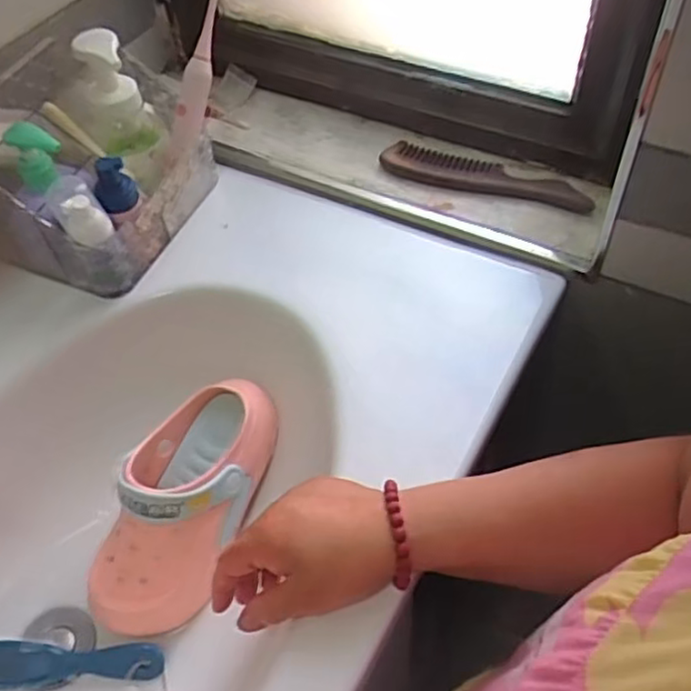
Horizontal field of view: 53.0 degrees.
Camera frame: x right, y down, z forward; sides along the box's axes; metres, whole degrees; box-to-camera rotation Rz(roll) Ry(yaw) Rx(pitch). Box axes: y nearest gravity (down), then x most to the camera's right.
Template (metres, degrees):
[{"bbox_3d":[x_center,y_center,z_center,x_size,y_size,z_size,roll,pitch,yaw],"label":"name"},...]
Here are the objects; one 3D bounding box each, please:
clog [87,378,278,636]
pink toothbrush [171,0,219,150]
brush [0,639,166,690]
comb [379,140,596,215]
[{"bbox_3d":[-0.136,0.125,0.558,0.099,0.078,0.217,20,74,19],"label":"clog"},{"bbox_3d":[-0.129,-0.261,0.620,0.021,0.166,0.029,23,18,20],"label":"pink toothbrush"},{"bbox_3d":[-0.226,0.249,0.540,0.167,0.019,0.031,-2,51,3],"label":"brush"},{"bbox_3d":[0.127,-0.152,0.631,0.192,0.015,0.052,19,55,18],"label":"comb"}]

